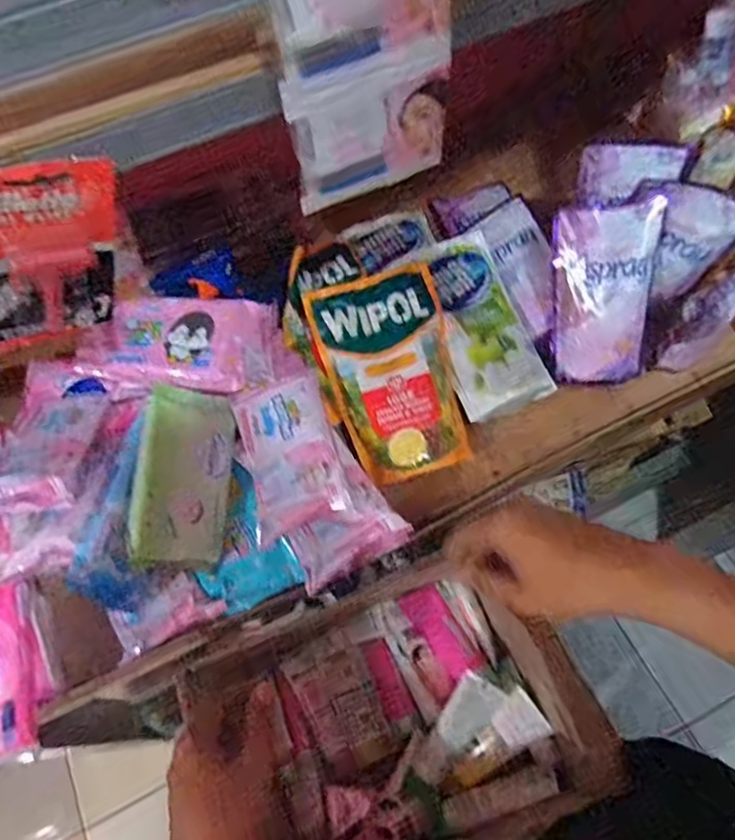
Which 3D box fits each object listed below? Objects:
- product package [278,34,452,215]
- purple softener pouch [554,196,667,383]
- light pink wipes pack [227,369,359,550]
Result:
[{"bbox_3d":[0.004,-0.188,0.389,0.106,0.087,0.011,-22,66,-9],"label":"product package"},{"bbox_3d":[0.256,-0.134,0.655,0.100,0.025,0.185,1,105,18],"label":"purple softener pouch"},{"bbox_3d":[-0.077,0.030,0.599,0.092,0.023,0.166,-15,65,-5],"label":"light pink wipes pack"}]

